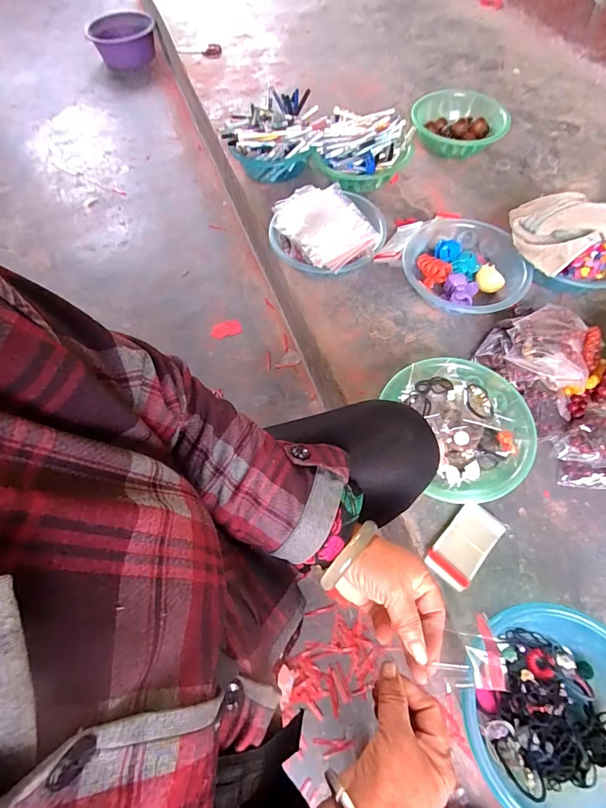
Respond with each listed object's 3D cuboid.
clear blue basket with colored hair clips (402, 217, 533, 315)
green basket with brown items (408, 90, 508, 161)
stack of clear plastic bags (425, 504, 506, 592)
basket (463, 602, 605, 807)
[{"bbox_3d":[0.317,-0.273,0.791,0.224,0.072,0.253,-10,63,-3],"label":"clear blue basket with colored hair clips"},{"bbox_3d":[0.392,-0.711,1.001,0.227,0.092,0.197,-3,63,0],"label":"green basket with brown items"},{"bbox_3d":[0.244,0.210,0.591,0.066,0.011,0.126,40,71,19],"label":"stack of clear plastic bags"},{"bbox_3d":[0.310,0.375,0.468,0.202,0.081,0.220,-1,63,2],"label":"basket"}]

